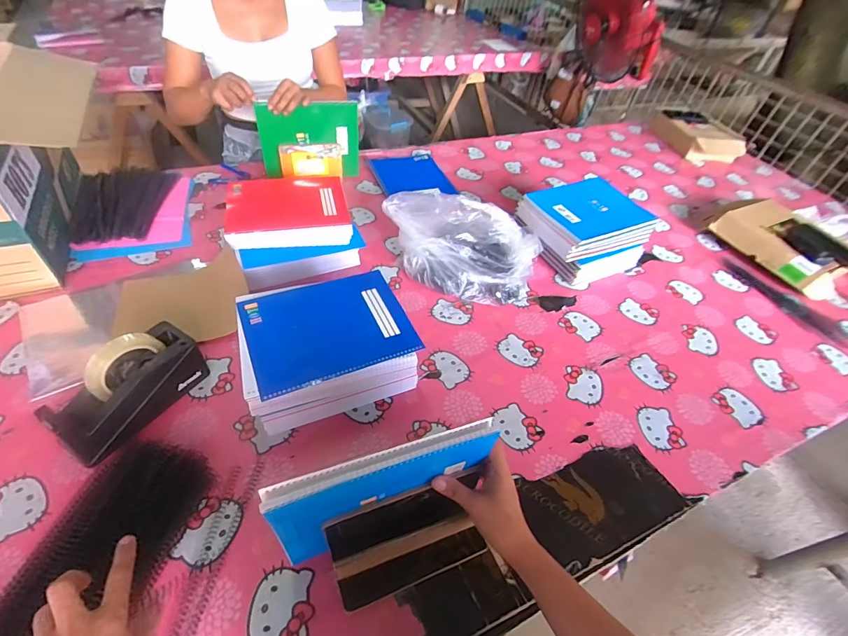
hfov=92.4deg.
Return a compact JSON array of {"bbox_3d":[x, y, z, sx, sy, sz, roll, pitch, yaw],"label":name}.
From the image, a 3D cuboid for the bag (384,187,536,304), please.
[{"bbox_3d":[0.079,-0.153,0.866,0.317,0.165,0.162,7,47,-1],"label":"bag"}]

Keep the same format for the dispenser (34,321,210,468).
[{"bbox_3d":[-0.431,0.104,0.599,0.075,0.124,0.199,25,49,16],"label":"dispenser"}]

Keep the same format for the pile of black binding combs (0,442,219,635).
[{"bbox_3d":[-0.394,0.279,0.487,0.134,0.038,0.286,22,43,13],"label":"pile of black binding combs"}]

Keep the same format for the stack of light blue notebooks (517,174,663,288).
[{"bbox_3d":[0.394,-0.216,0.997,0.276,0.125,0.233,-16,51,-21],"label":"stack of light blue notebooks"}]

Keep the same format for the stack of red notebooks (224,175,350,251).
[{"bbox_3d":[-0.298,-0.242,0.898,0.249,0.048,0.238,-8,49,-14],"label":"stack of red notebooks"}]

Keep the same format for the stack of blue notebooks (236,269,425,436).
[{"bbox_3d":[-0.160,0.050,0.682,0.257,0.114,0.213,-14,50,-19],"label":"stack of blue notebooks"}]

